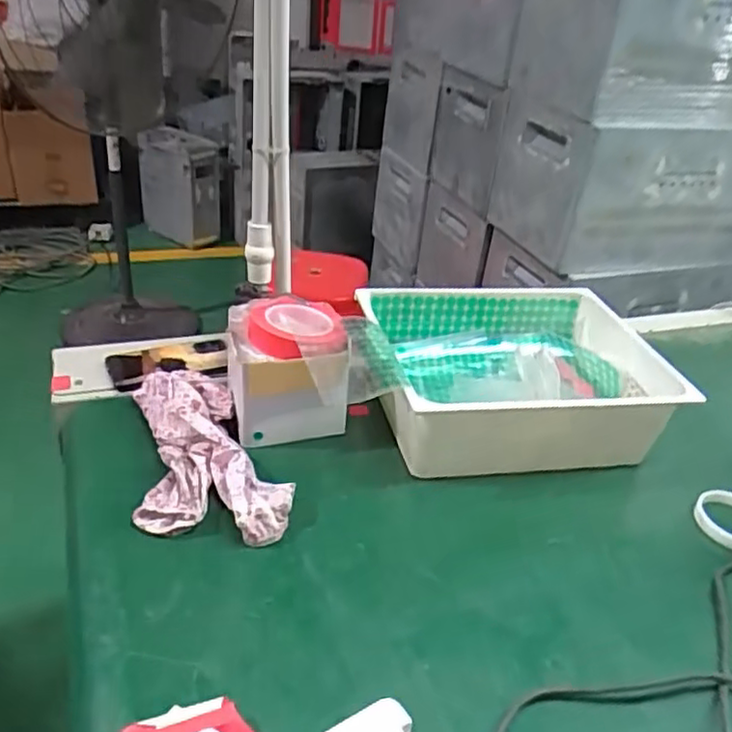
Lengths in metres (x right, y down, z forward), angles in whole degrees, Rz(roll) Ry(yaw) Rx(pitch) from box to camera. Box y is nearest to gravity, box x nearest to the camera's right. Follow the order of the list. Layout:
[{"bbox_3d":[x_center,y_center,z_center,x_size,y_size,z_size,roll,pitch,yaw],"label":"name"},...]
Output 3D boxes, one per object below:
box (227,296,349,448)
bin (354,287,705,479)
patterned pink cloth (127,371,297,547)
[{"bbox_3d":[-0.098,0.005,0.820,0.136,0.135,0.123,-2,32,-15],"label":"box"},{"bbox_3d":[0.178,0.010,0.882,0.386,0.124,0.285,-1,32,-13],"label":"bin"},{"bbox_3d":[-0.177,0.086,0.754,0.152,0.054,0.277,-3,33,-17],"label":"patterned pink cloth"}]

